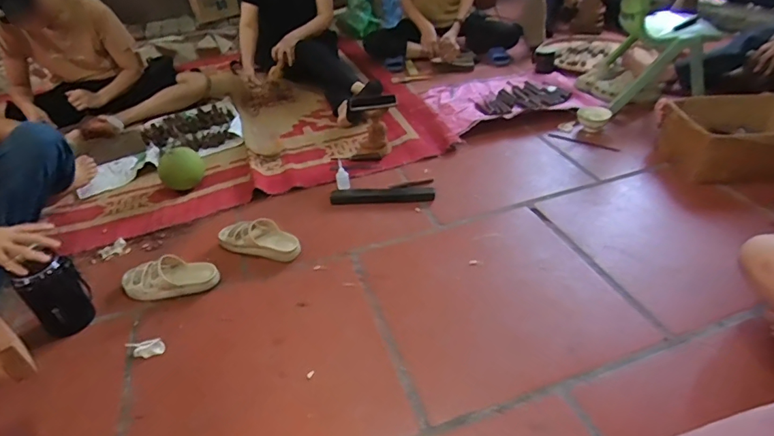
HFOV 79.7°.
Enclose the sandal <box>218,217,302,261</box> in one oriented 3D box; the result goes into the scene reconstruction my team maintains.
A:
[{"bbox_3d":[-0.331,0.047,1.196,0.228,0.058,0.088,11,40,19],"label":"sandal"}]

